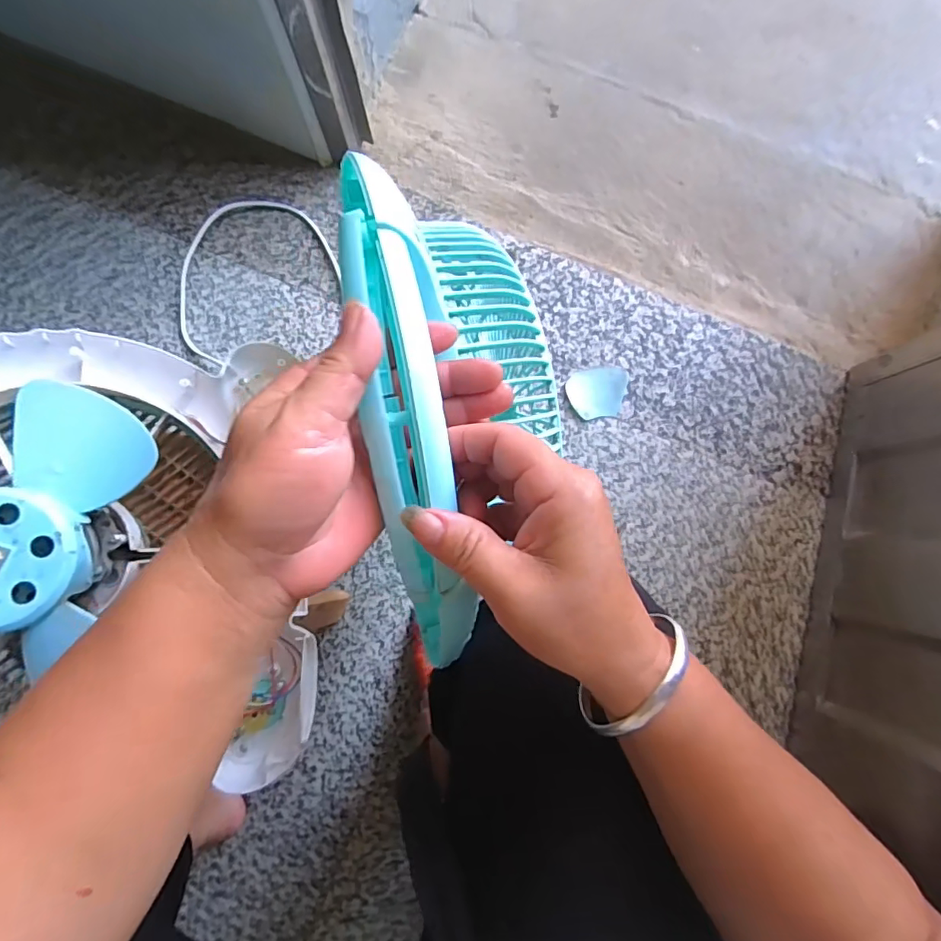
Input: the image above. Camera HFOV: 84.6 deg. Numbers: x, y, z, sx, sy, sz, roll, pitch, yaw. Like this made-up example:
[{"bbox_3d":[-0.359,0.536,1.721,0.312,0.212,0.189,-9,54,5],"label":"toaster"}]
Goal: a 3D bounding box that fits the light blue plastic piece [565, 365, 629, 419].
[{"bbox_3d":[0.180,-0.109,0.725,0.087,0.004,0.070,-6,83,-3],"label":"light blue plastic piece"}]

